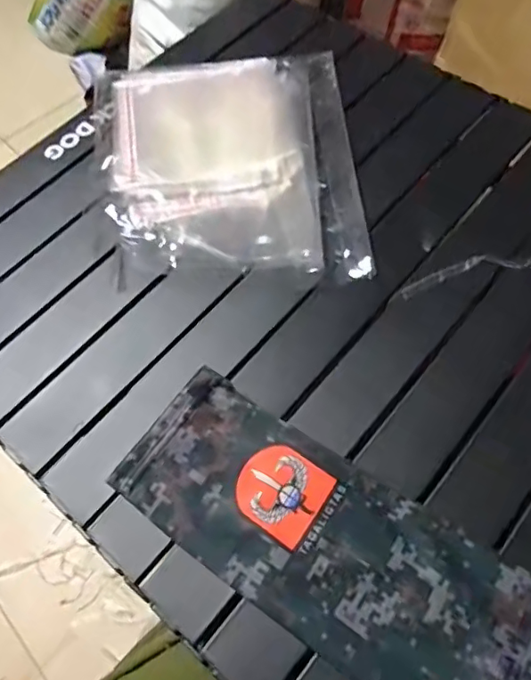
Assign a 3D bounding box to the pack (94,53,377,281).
[{"bbox_3d":[-0.038,-0.184,0.537,0.252,0.028,0.286,-7,64,0],"label":"pack"}]

